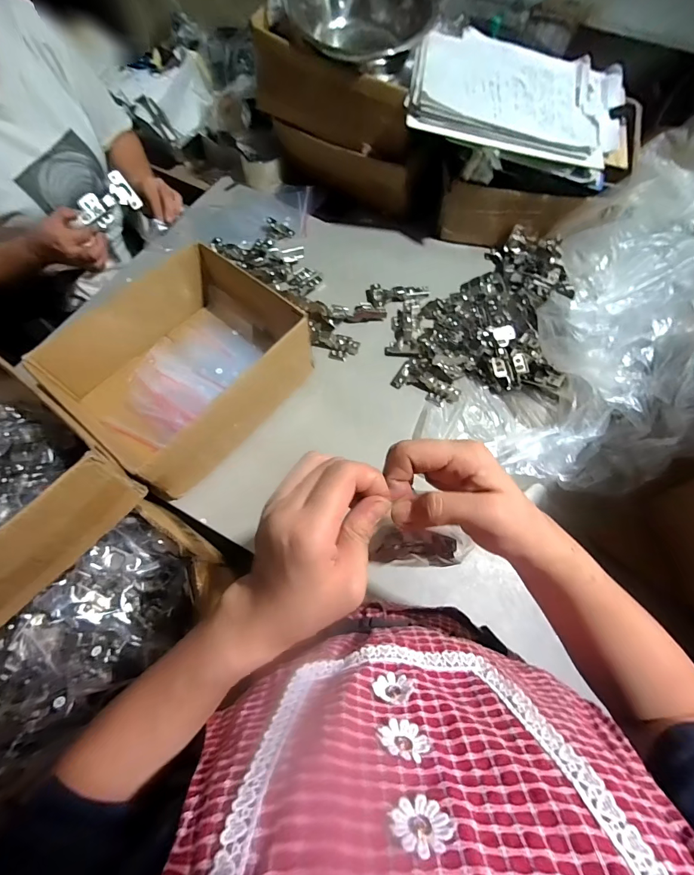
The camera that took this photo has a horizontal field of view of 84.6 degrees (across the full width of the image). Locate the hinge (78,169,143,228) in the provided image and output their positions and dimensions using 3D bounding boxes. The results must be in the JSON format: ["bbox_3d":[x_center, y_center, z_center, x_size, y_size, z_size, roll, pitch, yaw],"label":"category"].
[{"bbox_3d":[-0.434,-0.428,0.696,0.095,0.059,0.028,-46,42,-13],"label":"hinge"}]

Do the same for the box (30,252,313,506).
[{"bbox_3d":[-0.246,-0.105,0.587,0.263,0.108,0.316,38,72,15],"label":"box"}]

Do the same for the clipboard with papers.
[{"bbox_3d":[0.314,-0.571,0.651,0.399,0.034,0.286,19,71,-2],"label":"clipboard with papers"}]

